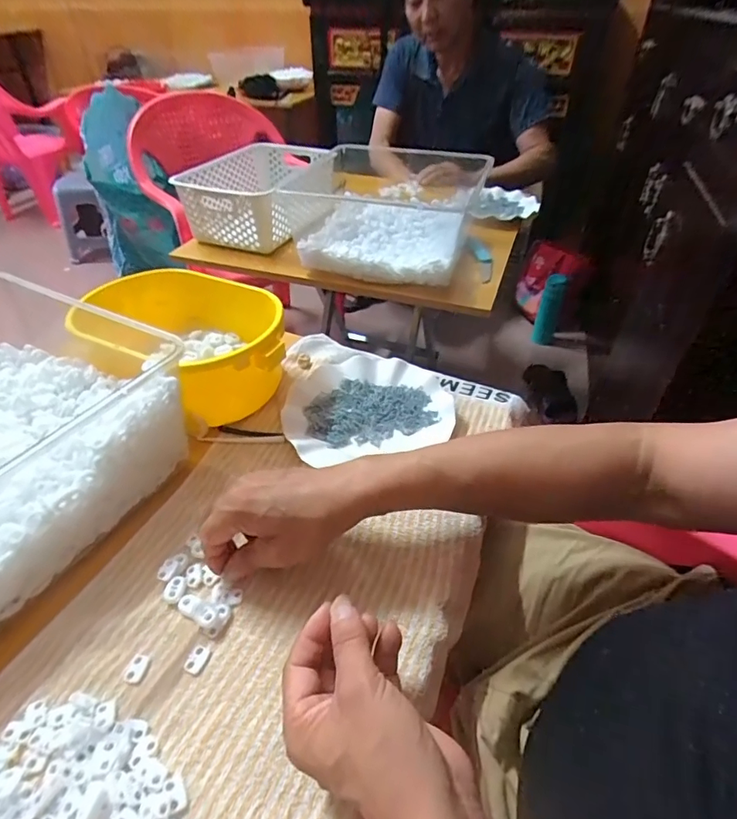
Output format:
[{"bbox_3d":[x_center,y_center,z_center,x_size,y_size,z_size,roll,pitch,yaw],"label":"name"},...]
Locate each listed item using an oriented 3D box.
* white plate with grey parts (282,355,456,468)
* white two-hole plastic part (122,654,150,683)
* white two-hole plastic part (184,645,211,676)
[{"bbox_3d":[-0.004,-0.011,0.546,0.181,0.029,0.157,-8,42,-10],"label":"white plate with grey parts"},{"bbox_3d":[-0.168,0.187,0.344,0.014,0.004,0.019,7,42,7],"label":"white two-hole plastic part"},{"bbox_3d":[-0.124,0.182,0.345,0.014,0.004,0.019,18,44,19],"label":"white two-hole plastic part"}]

